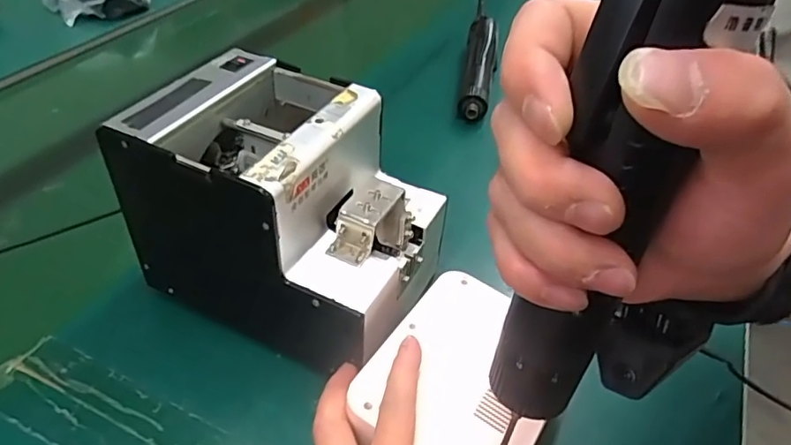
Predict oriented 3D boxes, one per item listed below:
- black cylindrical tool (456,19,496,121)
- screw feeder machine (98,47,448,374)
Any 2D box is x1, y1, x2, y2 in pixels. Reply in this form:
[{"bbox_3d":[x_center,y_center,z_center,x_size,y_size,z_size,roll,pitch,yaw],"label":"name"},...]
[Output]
[{"bbox_3d":[0.103,-0.190,0.687,0.039,0.046,0.203,6,41,7],"label":"black cylindrical tool"},{"bbox_3d":[-0.067,-0.011,0.385,0.173,0.148,0.123,17,43,20],"label":"screw feeder machine"}]

